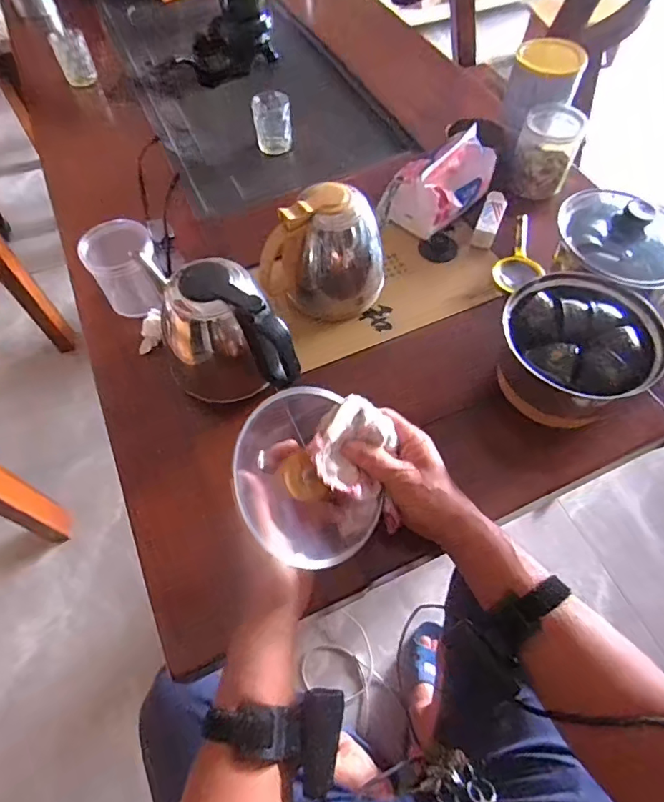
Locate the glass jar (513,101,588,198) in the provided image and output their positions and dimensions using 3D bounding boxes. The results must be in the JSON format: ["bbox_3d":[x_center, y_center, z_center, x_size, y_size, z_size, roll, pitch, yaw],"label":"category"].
[{"bbox_3d":[0.318,-0.371,0.732,0.080,0.098,0.097,22,63,13],"label":"glass jar"}]

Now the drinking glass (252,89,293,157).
[{"bbox_3d":[-0.100,-0.473,0.836,0.061,0.072,0.058,-9,60,-4],"label":"drinking glass"}]

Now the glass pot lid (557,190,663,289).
[{"bbox_3d":[0.348,-0.187,0.567,0.155,0.060,0.134,8,61,6],"label":"glass pot lid"}]

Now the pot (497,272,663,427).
[{"bbox_3d":[0.265,-0.056,0.547,0.156,0.086,0.156,-1,60,1],"label":"pot"}]

